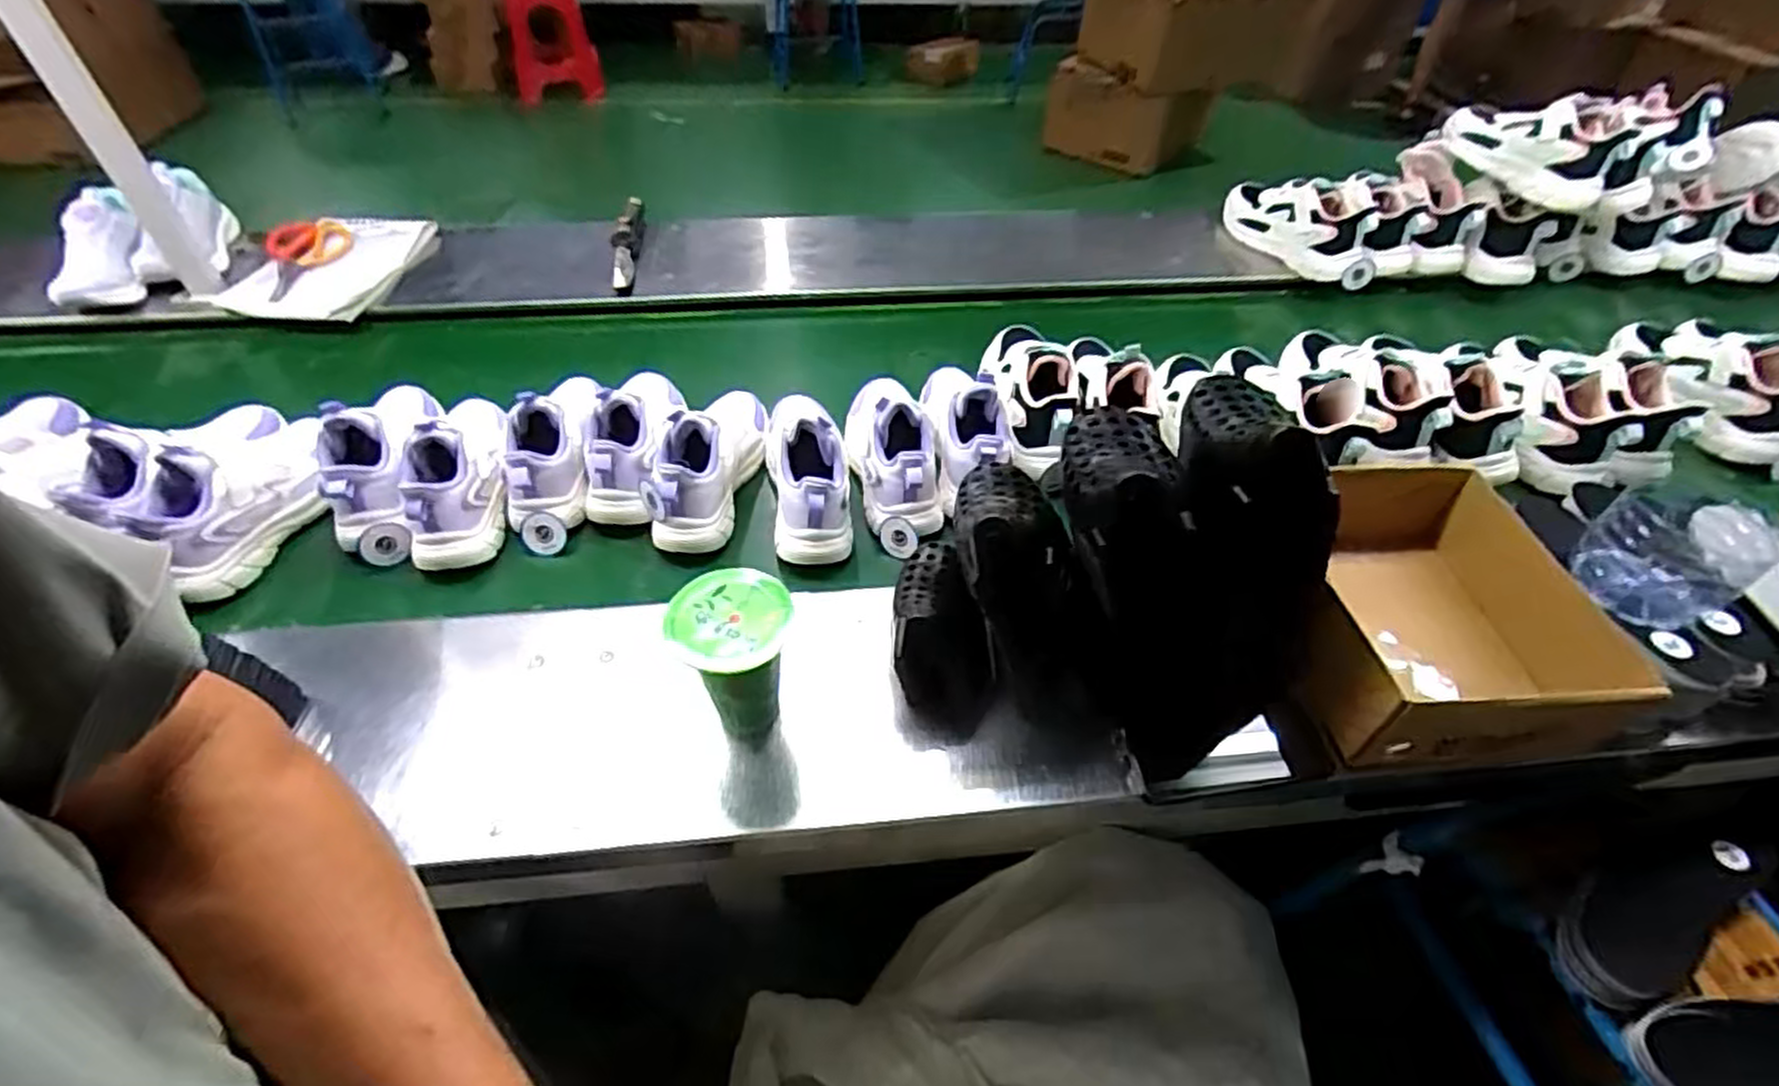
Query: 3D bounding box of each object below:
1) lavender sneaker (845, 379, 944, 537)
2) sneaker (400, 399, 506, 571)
[{"bbox_3d":[0.001,-0.126,0.884,0.096,0.108,0.242,-6,49,-4],"label":"lavender sneaker"},{"bbox_3d":[-0.472,-0.092,0.845,0.099,0.098,0.232,-15,51,-12],"label":"sneaker"}]

